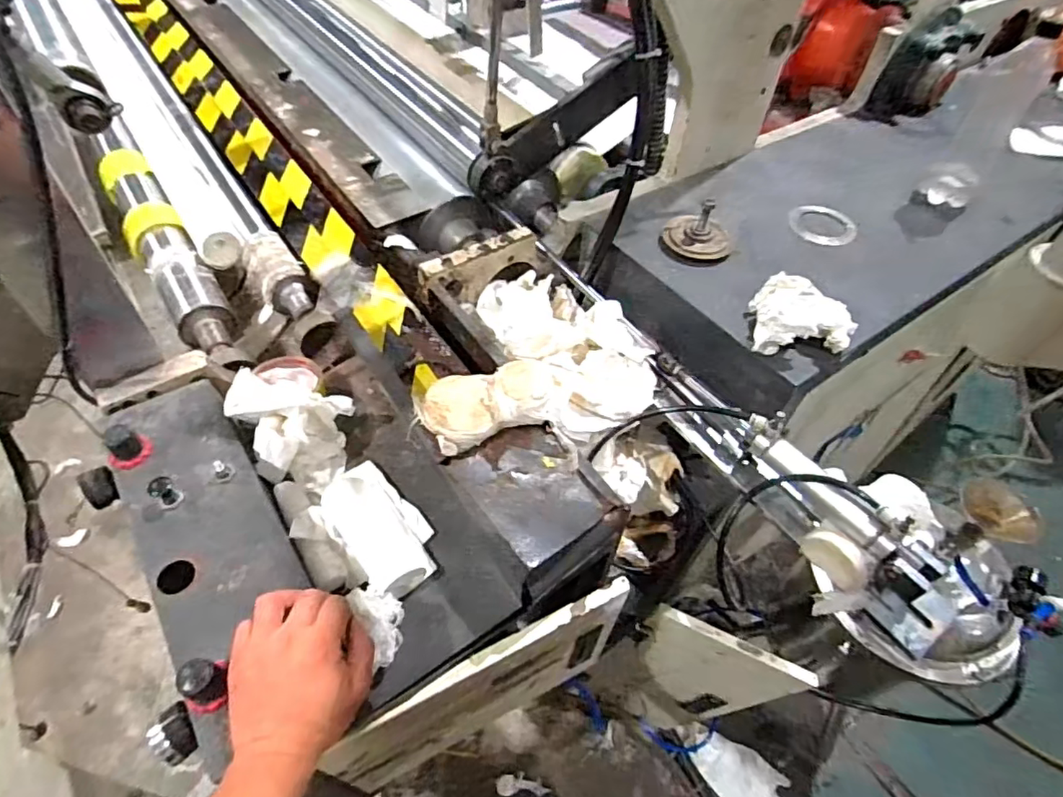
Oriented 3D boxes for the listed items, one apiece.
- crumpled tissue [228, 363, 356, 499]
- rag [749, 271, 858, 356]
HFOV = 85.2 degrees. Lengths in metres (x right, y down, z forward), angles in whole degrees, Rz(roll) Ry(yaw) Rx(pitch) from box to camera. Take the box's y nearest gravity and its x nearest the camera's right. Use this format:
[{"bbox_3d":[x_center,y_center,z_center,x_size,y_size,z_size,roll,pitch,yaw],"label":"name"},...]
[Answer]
[{"bbox_3d":[-0.262,0.031,0.629,0.102,0.115,0.100,14,52,7],"label":"crumpled tissue"},{"bbox_3d":[0.322,-0.103,0.717,0.122,0.053,0.110,0,52,-4],"label":"rag"}]

